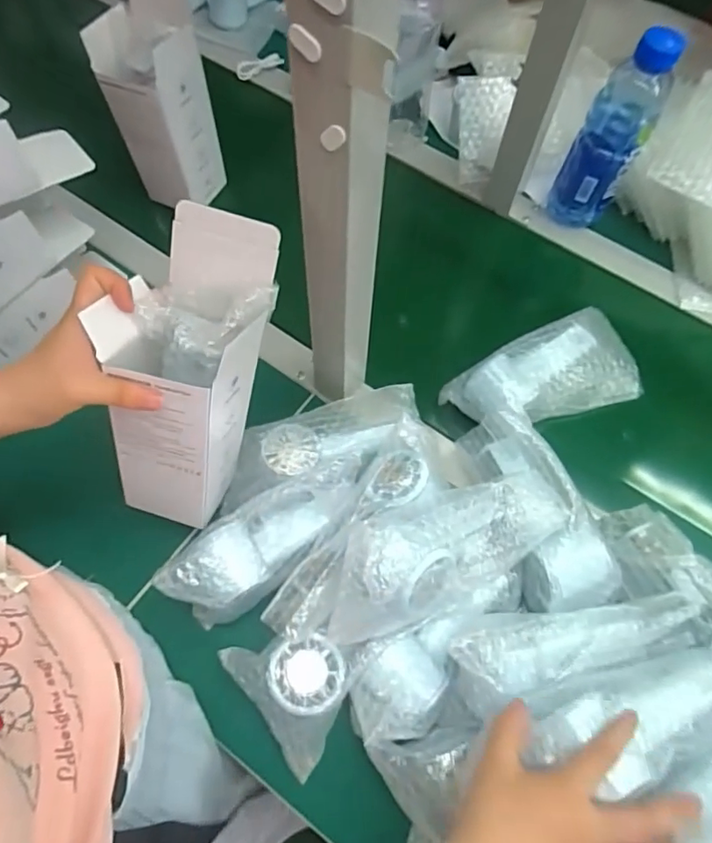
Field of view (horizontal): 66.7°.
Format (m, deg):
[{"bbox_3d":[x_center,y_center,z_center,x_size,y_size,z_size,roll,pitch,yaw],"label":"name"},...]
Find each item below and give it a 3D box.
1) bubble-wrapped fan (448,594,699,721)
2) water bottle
[{"bbox_3d":[0.170,0.162,0.414,0.194,0.048,0.065,-17,69,-8],"label":"bubble-wrapped fan"},{"bbox_3d":[0.283,-0.314,0.603,0.072,0.212,0.073,31,71,11],"label":"water bottle"}]

